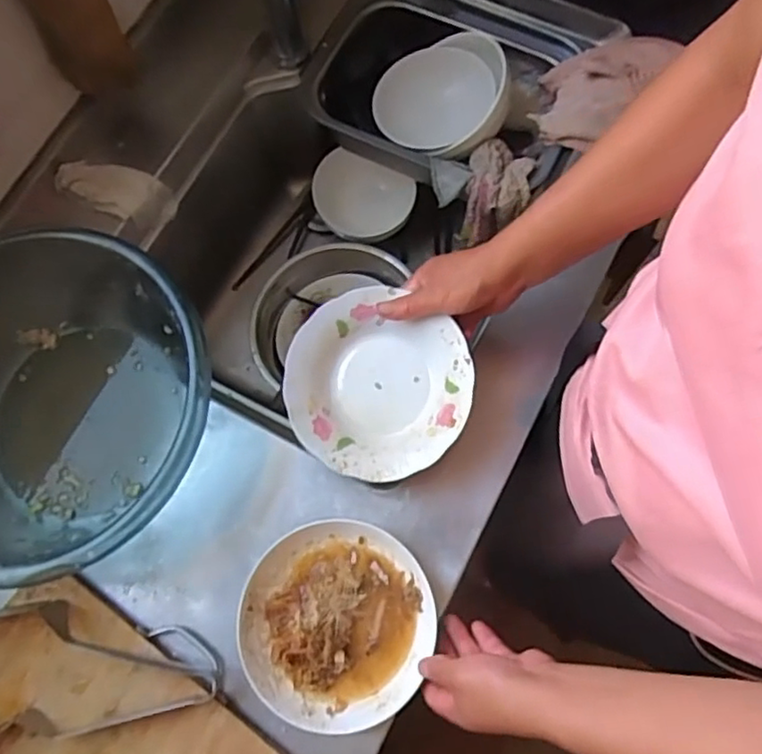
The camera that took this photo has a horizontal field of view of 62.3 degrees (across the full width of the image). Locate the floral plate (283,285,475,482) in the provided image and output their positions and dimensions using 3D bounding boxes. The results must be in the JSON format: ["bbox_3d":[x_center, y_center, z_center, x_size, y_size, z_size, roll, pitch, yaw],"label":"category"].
[{"bbox_3d":[-0.004,0.008,0.594,0.168,0.032,0.168,-1,84,10],"label":"floral plate"}]

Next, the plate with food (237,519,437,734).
[{"bbox_3d":[-0.039,0.218,0.564,0.167,0.025,0.167,0,75,1],"label":"plate with food"}]

